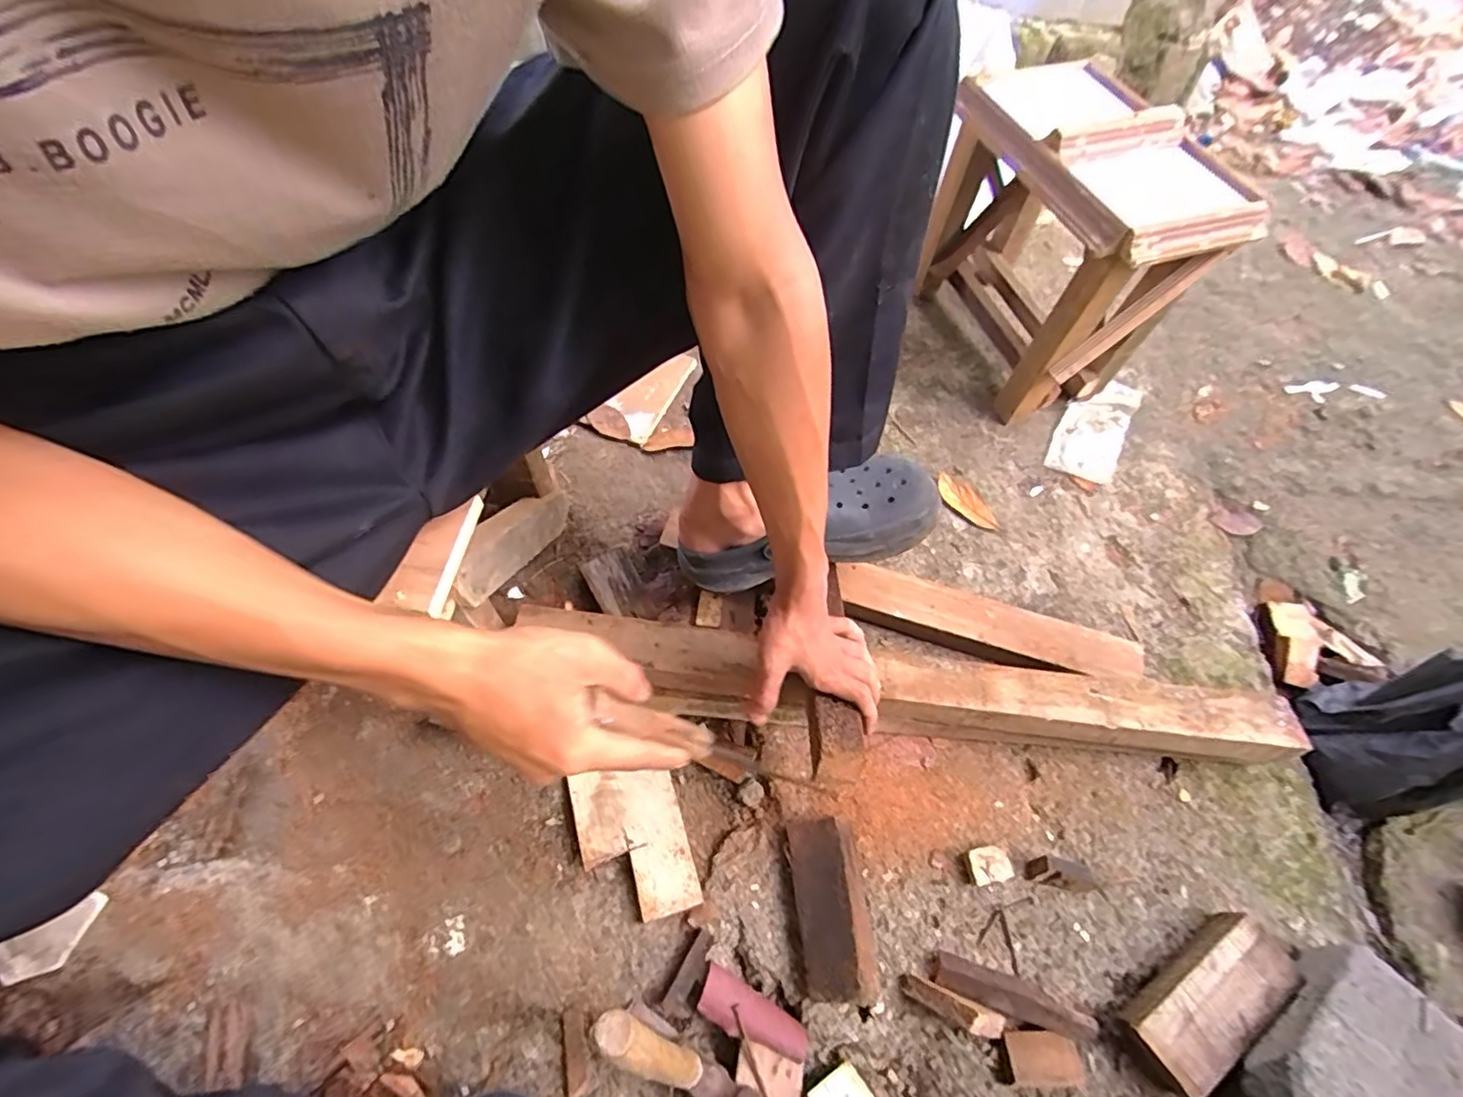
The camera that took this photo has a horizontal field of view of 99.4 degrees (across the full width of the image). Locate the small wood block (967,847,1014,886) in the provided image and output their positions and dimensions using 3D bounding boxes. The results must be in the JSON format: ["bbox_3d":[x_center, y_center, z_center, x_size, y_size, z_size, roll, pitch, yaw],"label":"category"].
[{"bbox_3d":[0.253,0.311,0.610,0.040,0.021,0.031,-6,59,-6],"label":"small wood block"}]

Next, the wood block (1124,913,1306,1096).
[{"bbox_3d":[0.427,0.403,0.557,0.154,0.046,0.070,-30,65,-19],"label":"wood block"}]

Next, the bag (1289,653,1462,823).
[{"bbox_3d":[0.742,0.184,0.636,0.161,0.190,0.147,-9,60,-8],"label":"bag"}]

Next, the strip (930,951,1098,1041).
[{"bbox_3d":[0.254,0.405,0.558,0.145,0.020,0.030,18,60,8],"label":"strip"}]

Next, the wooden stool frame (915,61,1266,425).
[{"bbox_3d":[0.447,-0.412,0.878,0.205,0.333,0.365,-14,61,-11],"label":"wooden stool frame"}]

